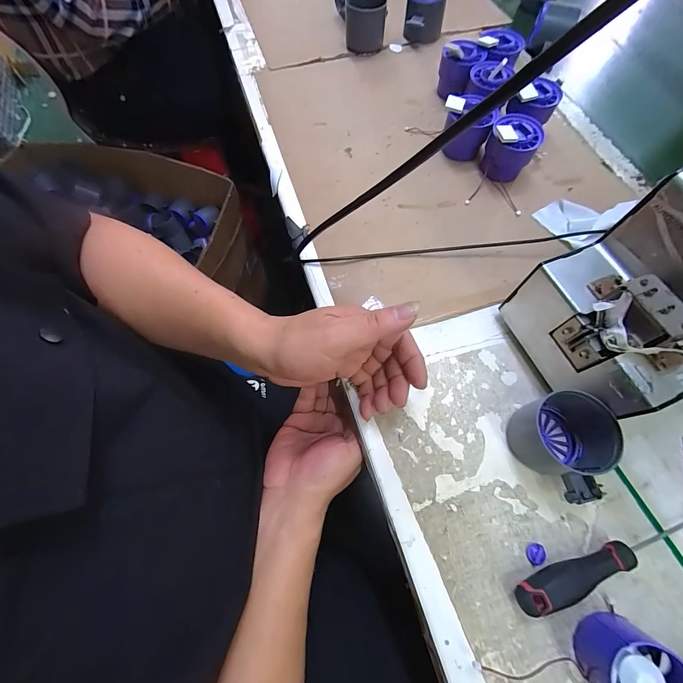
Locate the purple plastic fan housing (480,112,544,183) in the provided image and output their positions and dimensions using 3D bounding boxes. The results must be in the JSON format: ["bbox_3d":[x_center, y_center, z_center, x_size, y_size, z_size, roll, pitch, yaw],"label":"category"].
[{"bbox_3d":[0.199,-0.225,0.380,0.052,0.052,0.052,30,70,12],"label":"purple plastic fan housing"}]

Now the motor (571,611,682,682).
[{"bbox_3d":[0.183,0.210,0.203,0.045,0.042,0.046,0,67,0],"label":"motor"}]

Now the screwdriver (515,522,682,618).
[{"bbox_3d":[0.200,0.161,0.235,0.159,0.020,0.021,-16,68,-7],"label":"screwdriver"}]

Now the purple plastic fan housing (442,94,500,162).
[{"bbox_3d":[0.151,-0.259,0.390,0.056,0.055,0.053,-12,68,-5],"label":"purple plastic fan housing"}]

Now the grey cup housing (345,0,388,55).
[{"bbox_3d":[0.036,-0.471,0.478,0.058,0.053,0.050,1,67,0],"label":"grey cup housing"}]

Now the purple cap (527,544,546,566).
[{"bbox_3d":[0.148,0.161,0.244,0.014,0.005,0.012,-32,71,-13],"label":"purple cap"}]

